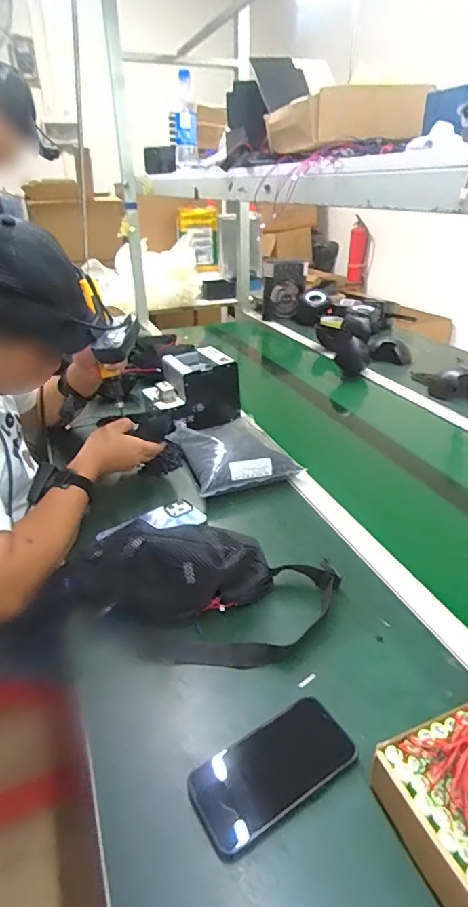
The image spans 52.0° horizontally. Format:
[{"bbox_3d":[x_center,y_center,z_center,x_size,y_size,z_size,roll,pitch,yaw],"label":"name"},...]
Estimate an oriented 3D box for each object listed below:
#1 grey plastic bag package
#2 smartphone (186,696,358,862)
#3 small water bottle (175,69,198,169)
[{"bbox_3d":[-0.009,-0.013,0.897,0.181,0.052,0.220,-13,32,-20],"label":"grey plastic bag package"},{"bbox_3d":[0.033,0.281,0.430,0.142,0.012,0.074,-28,46,-22],"label":"smartphone"},{"bbox_3d":[-0.130,-0.897,1.300,0.062,0.206,0.068,-2,30,-3],"label":"small water bottle"}]

